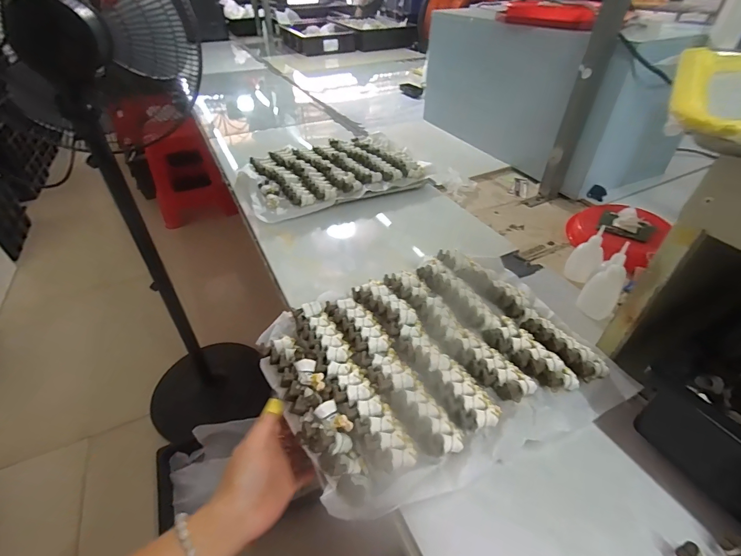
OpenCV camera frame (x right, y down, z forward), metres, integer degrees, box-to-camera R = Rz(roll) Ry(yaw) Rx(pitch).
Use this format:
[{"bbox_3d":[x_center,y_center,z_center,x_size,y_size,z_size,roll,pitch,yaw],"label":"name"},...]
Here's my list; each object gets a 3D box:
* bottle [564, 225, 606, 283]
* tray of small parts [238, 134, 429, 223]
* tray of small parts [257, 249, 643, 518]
[{"bbox_3d":[0.324,-0.032,0.550,0.042,0.086,0.034,26,48,26],"label":"bottle"},{"bbox_3d":[-0.094,-0.227,0.798,0.368,0.048,0.261,-22,46,-23],"label":"tray of small parts"},{"bbox_3d":[0.074,0.085,0.434,0.354,0.031,0.266,-15,44,-17],"label":"tray of small parts"}]

